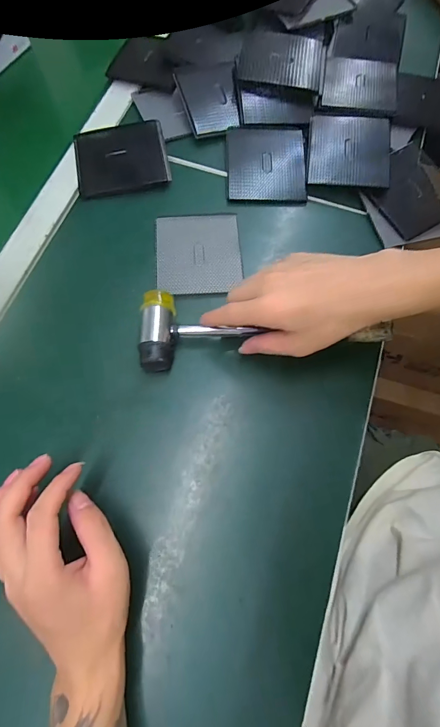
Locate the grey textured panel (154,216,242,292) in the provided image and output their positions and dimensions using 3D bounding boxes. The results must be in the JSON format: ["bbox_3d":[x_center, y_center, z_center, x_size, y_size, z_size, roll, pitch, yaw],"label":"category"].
[{"bbox_3d":[-0.025,-0.129,0.428,0.098,0.004,0.106,-5,70,-4],"label":"grey textured panel"}]

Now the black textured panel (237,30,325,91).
[{"bbox_3d":[0.083,-0.417,0.498,0.113,0.006,0.092,11,71,2],"label":"black textured panel"}]

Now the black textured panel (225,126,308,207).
[{"bbox_3d":[0.058,-0.253,0.464,0.098,0.012,0.108,-1,71,-2],"label":"black textured panel"}]

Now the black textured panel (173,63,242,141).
[{"bbox_3d":[-0.013,-0.352,0.484,0.077,0.005,0.111,-11,71,-5],"label":"black textured panel"}]

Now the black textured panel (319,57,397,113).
[{"bbox_3d":[0.189,-0.374,0.489,0.097,0.007,0.113,10,69,4],"label":"black textured panel"}]

